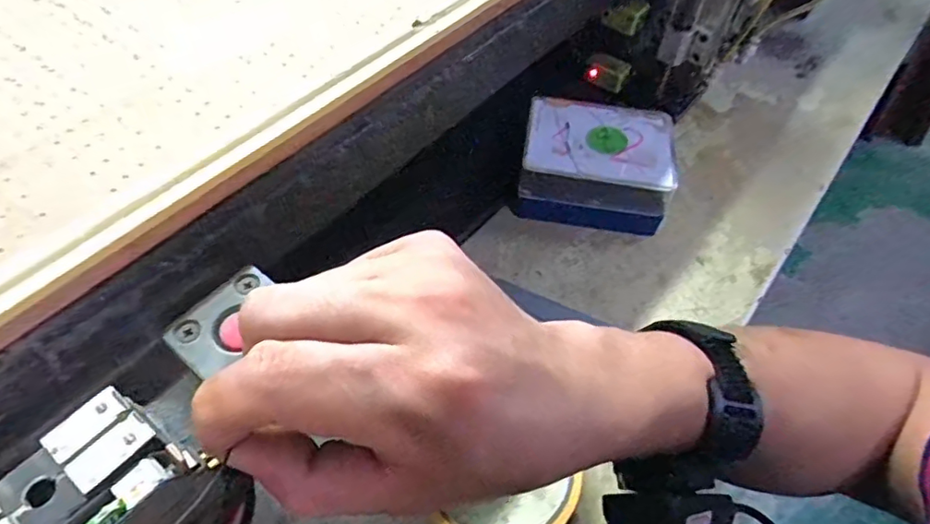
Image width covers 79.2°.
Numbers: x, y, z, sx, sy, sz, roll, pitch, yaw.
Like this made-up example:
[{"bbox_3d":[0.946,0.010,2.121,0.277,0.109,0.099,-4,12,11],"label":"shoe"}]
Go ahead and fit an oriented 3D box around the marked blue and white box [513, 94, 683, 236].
[{"bbox_3d":[0.097,-0.070,0.426,0.108,0.056,0.088,10,54,7],"label":"marked blue and white box"}]

